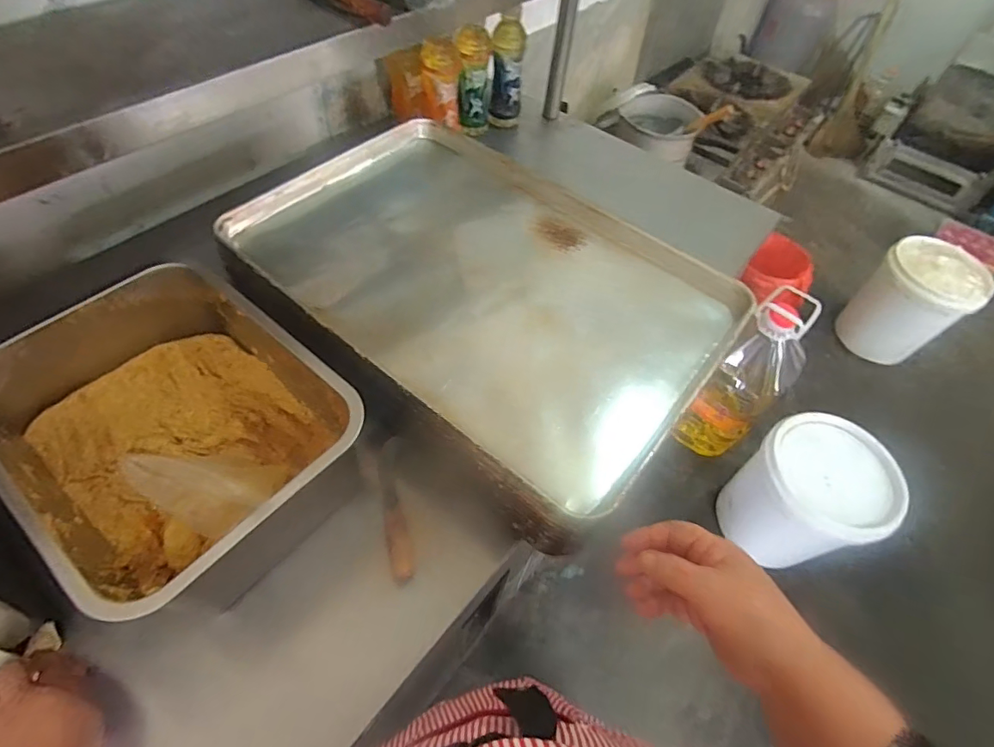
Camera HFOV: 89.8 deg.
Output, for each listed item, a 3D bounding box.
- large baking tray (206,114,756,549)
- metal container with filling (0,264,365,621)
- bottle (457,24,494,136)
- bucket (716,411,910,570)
[{"bbox_3d":[-0.030,-0.126,0.654,0.610,0.053,0.426,37,60,20],"label":"large baking tray"},{"bbox_3d":[-0.330,0.058,0.527,0.344,0.178,0.257,36,59,20],"label":"metal container with filling"},{"bbox_3d":[-0.043,-0.593,1.014,0.061,0.196,0.070,10,54,2],"label":"bottle"},{"bbox_3d":[0.791,0.316,1.295,0.281,0.315,0.308,2,54,-3],"label":"bucket"}]

